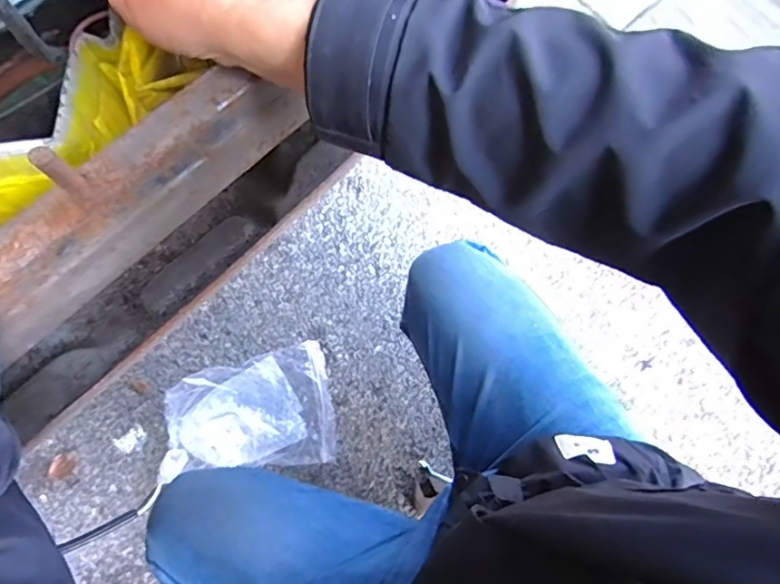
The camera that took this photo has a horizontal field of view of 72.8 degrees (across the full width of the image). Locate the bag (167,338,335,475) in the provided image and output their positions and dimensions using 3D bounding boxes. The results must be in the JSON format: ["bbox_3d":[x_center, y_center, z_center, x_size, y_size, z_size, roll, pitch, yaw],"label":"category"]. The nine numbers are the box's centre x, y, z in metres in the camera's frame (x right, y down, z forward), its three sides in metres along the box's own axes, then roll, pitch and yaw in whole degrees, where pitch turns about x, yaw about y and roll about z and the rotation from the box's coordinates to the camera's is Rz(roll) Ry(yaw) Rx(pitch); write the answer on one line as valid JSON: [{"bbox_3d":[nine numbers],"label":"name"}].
[{"bbox_3d":[-0.218,0.187,0.847,0.245,0.041,0.188,-7,77,-2],"label":"bag"}]

